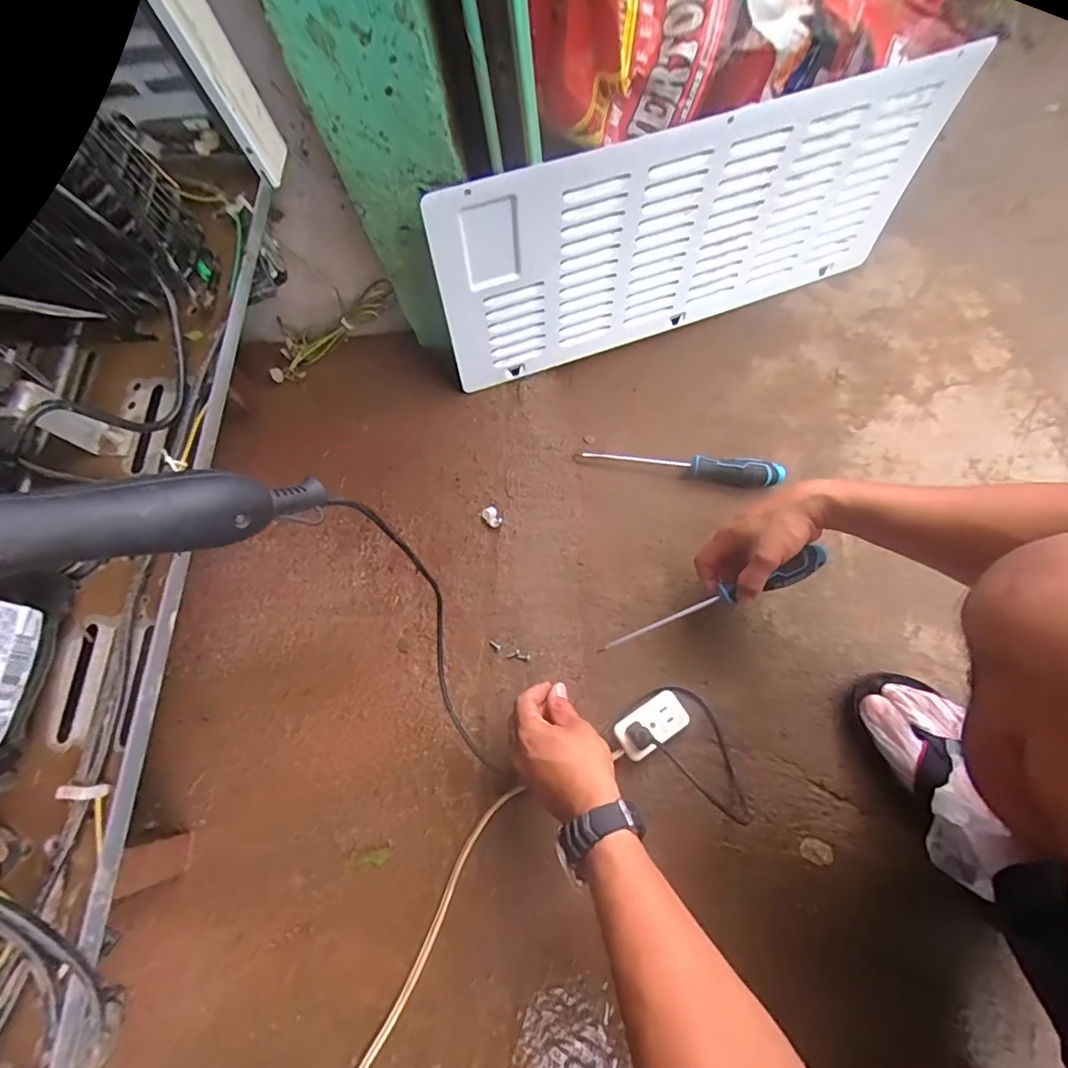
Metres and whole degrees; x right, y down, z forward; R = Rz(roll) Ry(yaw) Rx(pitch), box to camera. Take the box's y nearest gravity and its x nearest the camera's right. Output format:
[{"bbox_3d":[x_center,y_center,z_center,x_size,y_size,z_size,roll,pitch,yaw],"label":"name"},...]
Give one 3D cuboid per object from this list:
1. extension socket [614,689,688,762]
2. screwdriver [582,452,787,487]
[{"bbox_3d":[0.131,0.213,0.585,0.081,0.025,0.046,-32,75,-9],"label":"extension socket"},{"bbox_3d":[0.192,-0.086,0.656,0.245,0.041,0.028,5,74,8],"label":"screwdriver"}]

